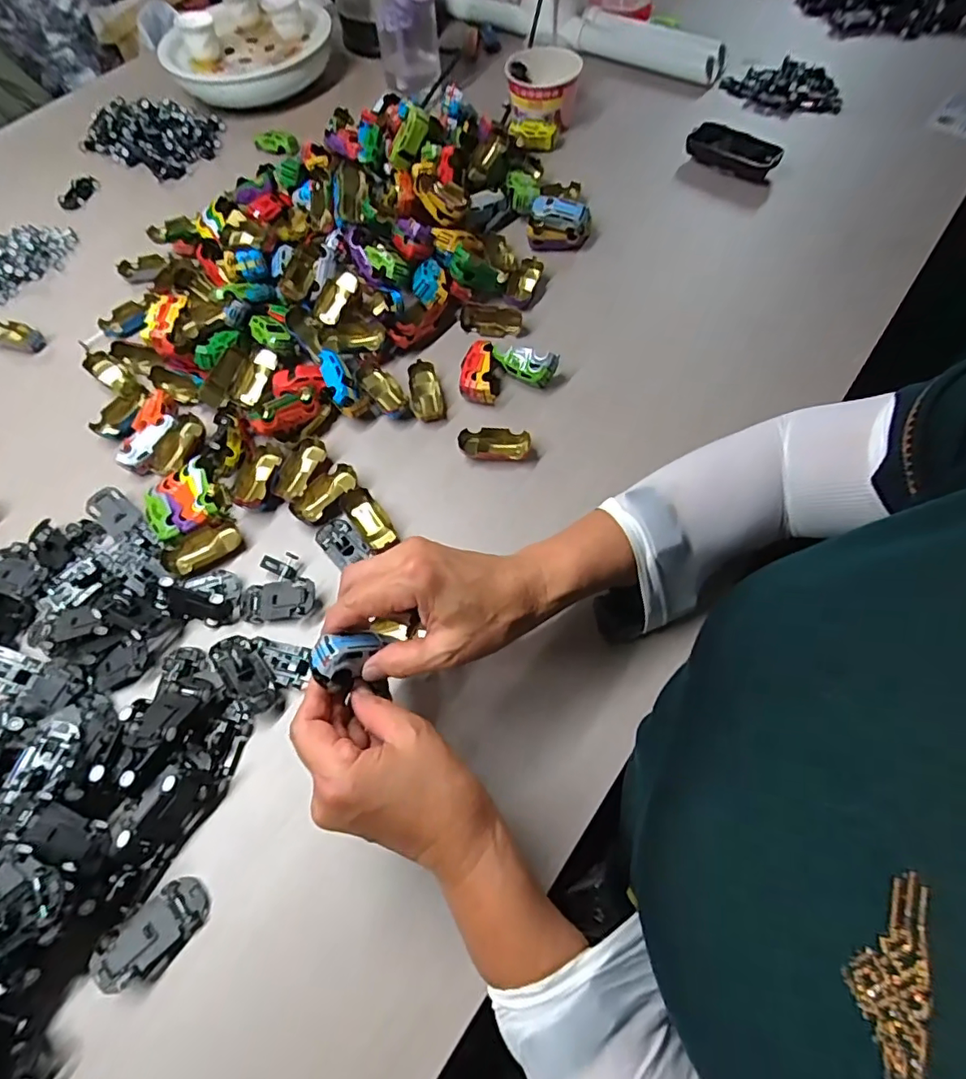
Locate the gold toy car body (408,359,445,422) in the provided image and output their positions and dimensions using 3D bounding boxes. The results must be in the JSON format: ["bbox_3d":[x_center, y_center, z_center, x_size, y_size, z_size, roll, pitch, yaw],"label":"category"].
[{"bbox_3d":[-0.057,-0.147,0.540,0.029,0.019,0.063,-12,62,-3],"label":"gold toy car body"}]

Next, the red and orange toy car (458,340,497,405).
[{"bbox_3d":[-0.006,-0.163,0.538,0.033,0.026,0.066,-1,62,3],"label":"red and orange toy car"}]

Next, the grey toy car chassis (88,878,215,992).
[{"bbox_3d":[-0.208,0.248,0.346,0.066,0.020,0.038,-39,67,-16],"label":"grey toy car chassis"}]

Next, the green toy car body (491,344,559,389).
[{"bbox_3d":[0.039,-0.173,0.538,0.068,0.035,0.024,26,67,16],"label":"green toy car body"}]

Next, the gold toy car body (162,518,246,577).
[{"bbox_3d":[-0.241,0.007,0.468,0.061,0.015,0.036,-32,65,-13],"label":"gold toy car body"}]

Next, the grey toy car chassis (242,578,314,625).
[{"bbox_3d":[-0.165,0.049,0.444,0.060,0.015,0.031,-5,62,1],"label":"grey toy car chassis"}]

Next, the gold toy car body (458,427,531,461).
[{"bbox_3d":[0.011,-0.086,0.508,0.064,0.015,0.030,4,63,5],"label":"gold toy car body"}]

